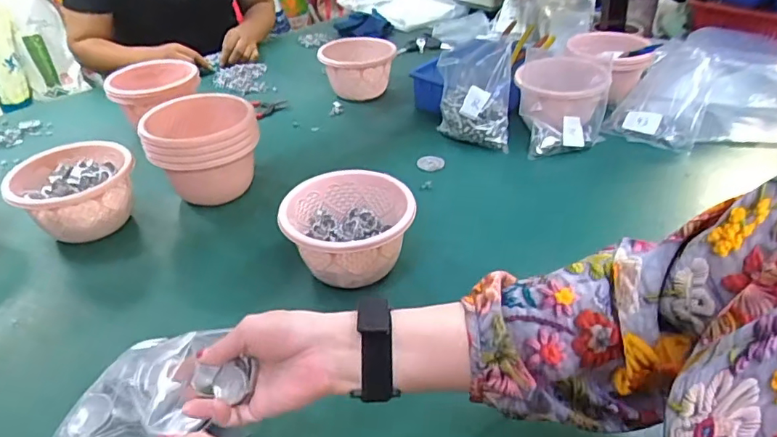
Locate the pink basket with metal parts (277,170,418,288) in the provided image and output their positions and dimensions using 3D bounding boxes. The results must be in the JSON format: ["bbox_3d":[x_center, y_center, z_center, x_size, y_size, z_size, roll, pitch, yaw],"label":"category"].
[{"bbox_3d":[-0.041,0.017,0.618,0.147,0.087,0.145,-2,36,1],"label":"pink basket with metal parts"}]

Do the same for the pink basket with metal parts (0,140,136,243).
[{"bbox_3d":[-0.415,-0.028,0.715,0.143,0.097,0.139,-27,42,-29],"label":"pink basket with metal parts"}]

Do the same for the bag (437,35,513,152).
[{"bbox_3d":[0.140,-0.214,0.871,0.121,0.149,0.093,6,37,12],"label":"bag"}]

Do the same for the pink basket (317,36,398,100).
[{"bbox_3d":[-0.060,-0.310,1.084,0.154,0.094,0.153,-8,36,-7],"label":"pink basket"}]

